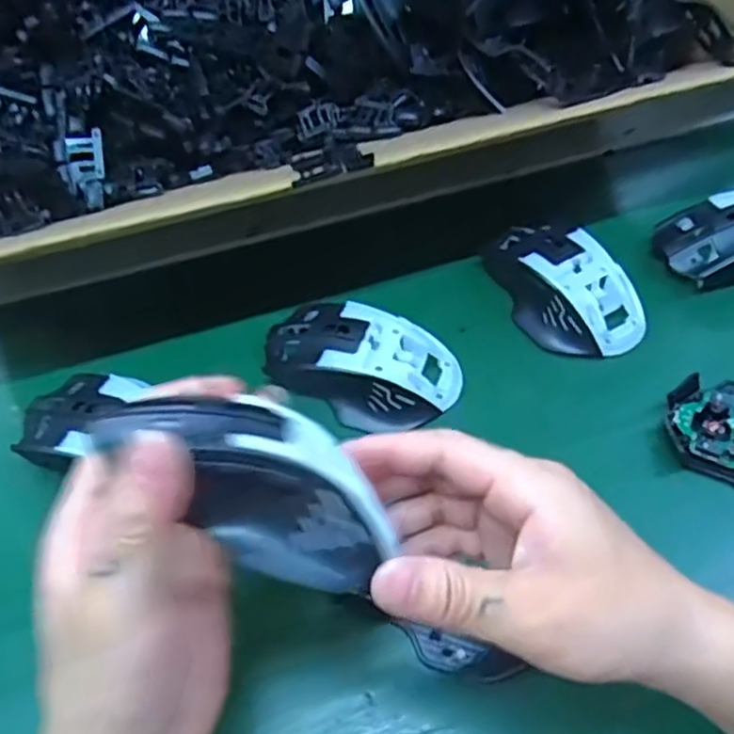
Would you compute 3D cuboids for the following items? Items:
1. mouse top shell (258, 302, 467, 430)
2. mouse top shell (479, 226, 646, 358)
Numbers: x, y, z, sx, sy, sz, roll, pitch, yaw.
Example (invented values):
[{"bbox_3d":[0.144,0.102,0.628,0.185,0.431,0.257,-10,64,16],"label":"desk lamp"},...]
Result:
[{"bbox_3d":[-0.005,-0.004,0.402,0.115,0.031,0.065,14,56,13],"label":"mouse top shell"},{"bbox_3d":[0.123,-0.053,0.434,0.061,0.032,0.107,-31,58,-17],"label":"mouse top shell"}]

